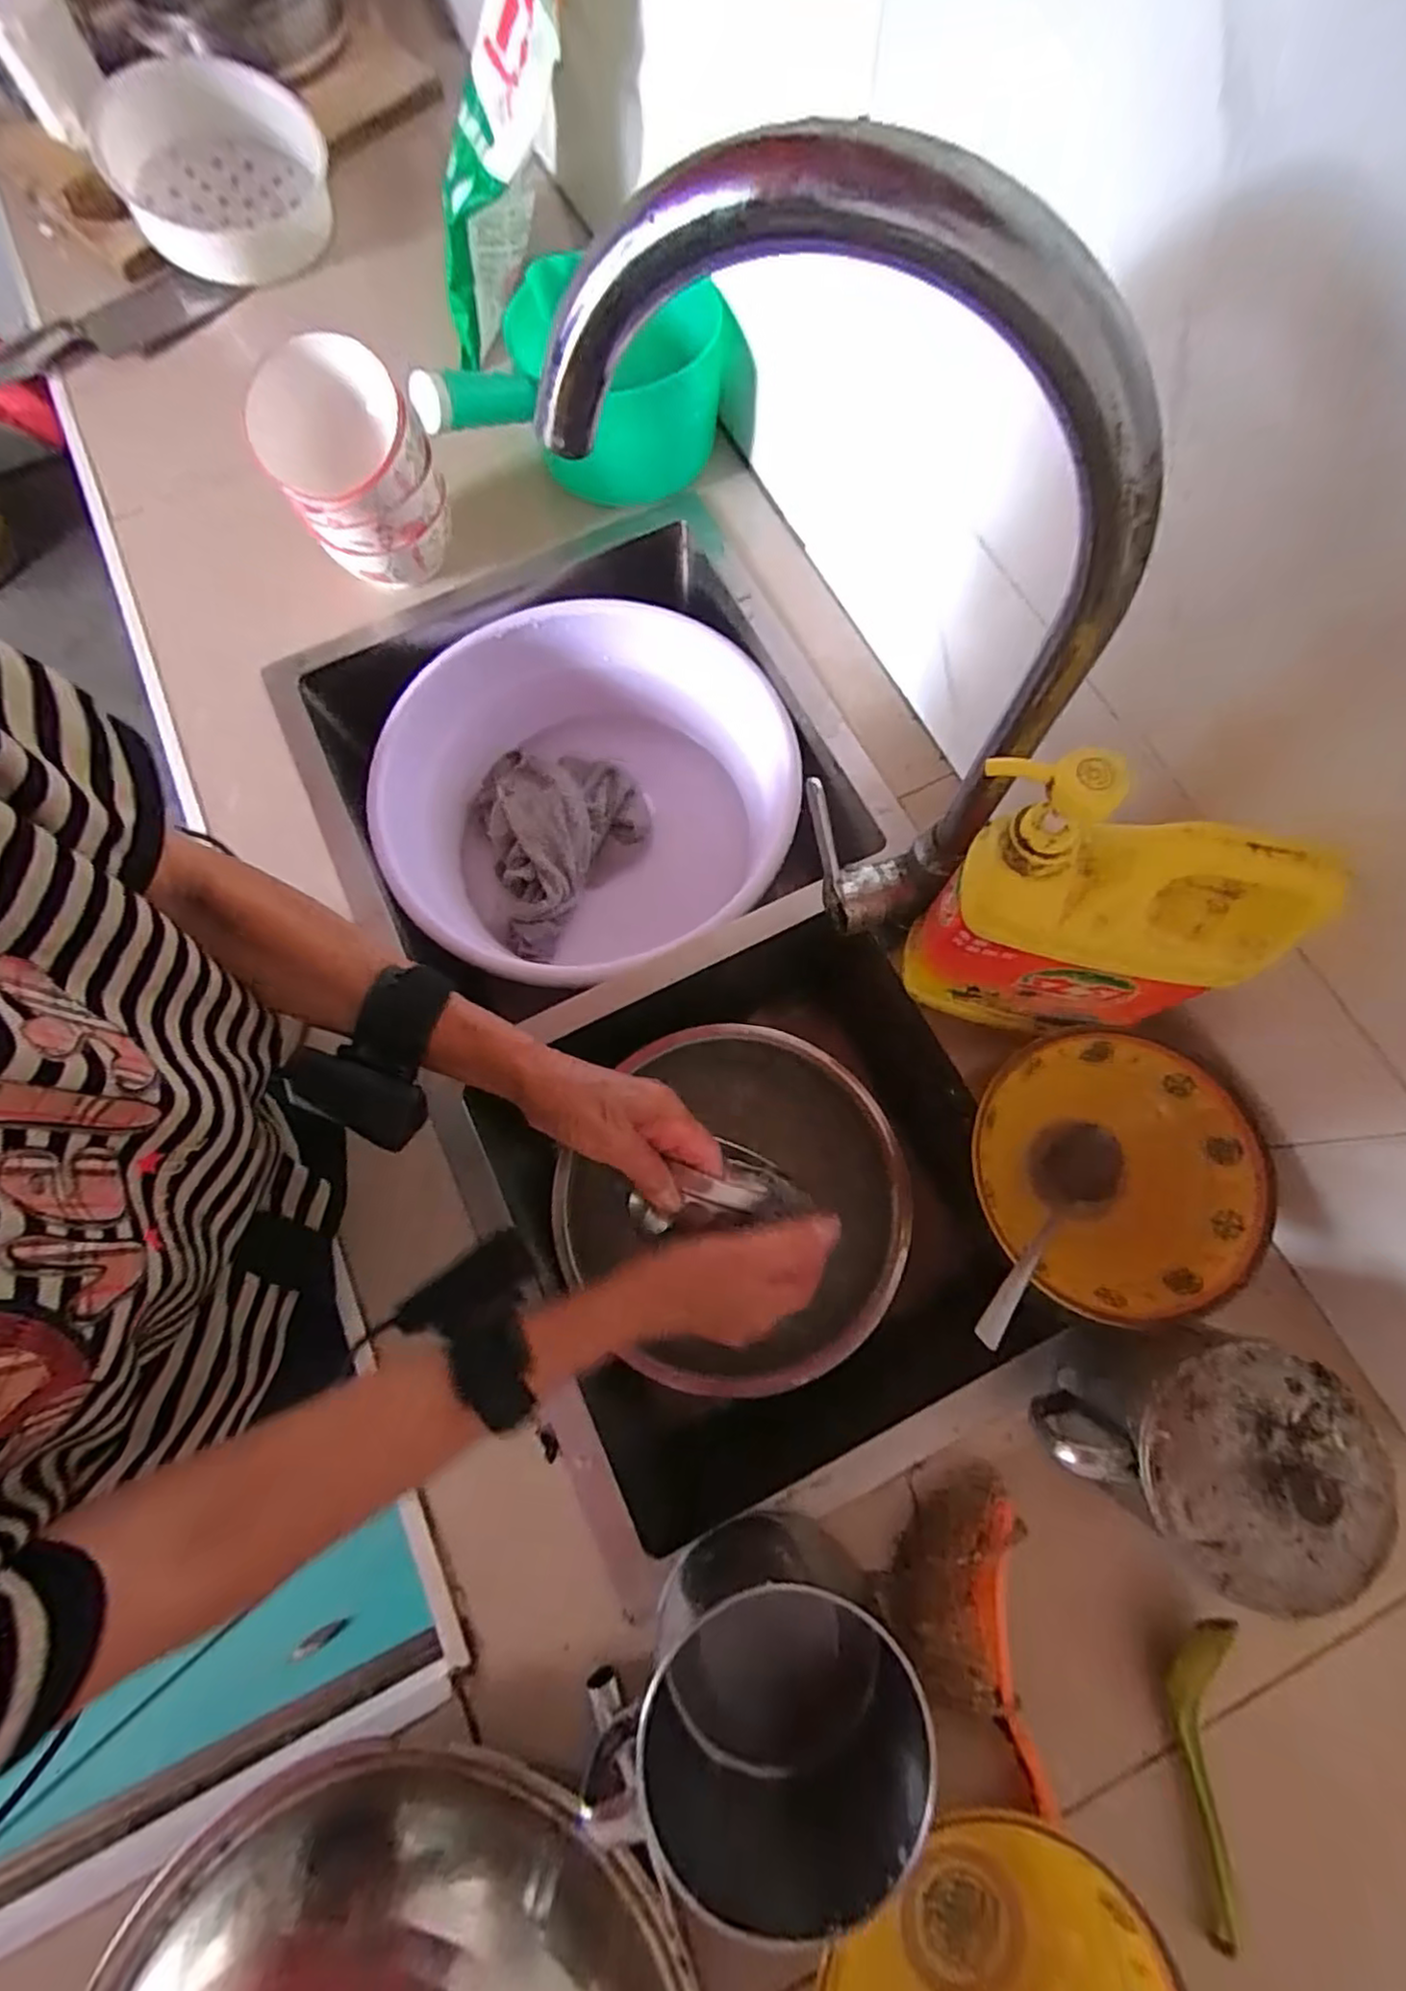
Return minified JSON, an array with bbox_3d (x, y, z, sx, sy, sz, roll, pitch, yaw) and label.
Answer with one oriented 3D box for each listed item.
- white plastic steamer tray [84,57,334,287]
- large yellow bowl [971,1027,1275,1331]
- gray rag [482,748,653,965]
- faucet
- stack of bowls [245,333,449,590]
[{"bbox_3d":[-0.498,-0.850,0.721,0.200,0.073,0.242,-27,75,-6],"label":"white plastic steamer tray"},{"bbox_3d":[0.257,0.113,0.446,0.164,0.053,0.166,8,75,4],"label":"large yellow bowl"},{"bbox_3d":[-0.135,-0.161,0.697,0.157,0.044,0.218,-17,74,-3],"label":"gray rag"},{"bbox_3d":[0.051,-0.158,0.333,0.221,0.336,0.059,32,77,10],"label":"faucet"},{"bbox_3d":[-0.273,-0.409,0.571,0.113,0.148,0.113,-27,75,-6],"label":"stack of bowls"}]

